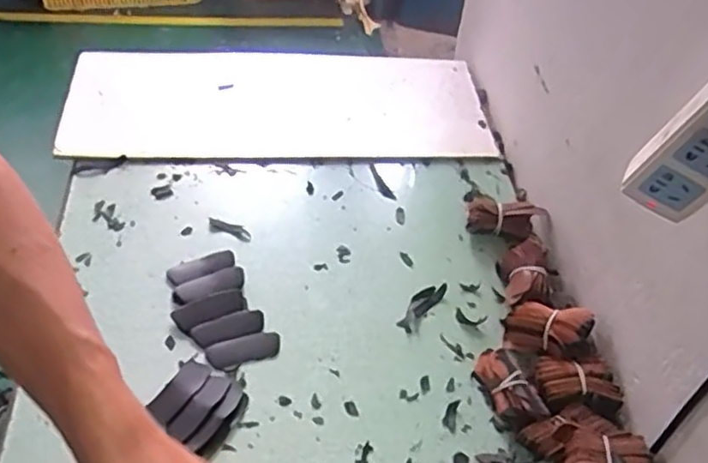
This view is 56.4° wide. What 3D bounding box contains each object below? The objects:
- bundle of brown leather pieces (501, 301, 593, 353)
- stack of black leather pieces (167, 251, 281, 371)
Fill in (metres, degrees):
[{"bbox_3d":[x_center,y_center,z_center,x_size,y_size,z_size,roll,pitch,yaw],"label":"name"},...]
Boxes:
[{"bbox_3d":[0.196,0.095,0.665,0.083,0.029,0.054,6,52,31],"label":"bundle of brown leather pieces"},{"bbox_3d":[-0.139,0.079,0.671,0.079,0.007,0.138,-20,51,-23],"label":"stack of black leather pieces"}]

